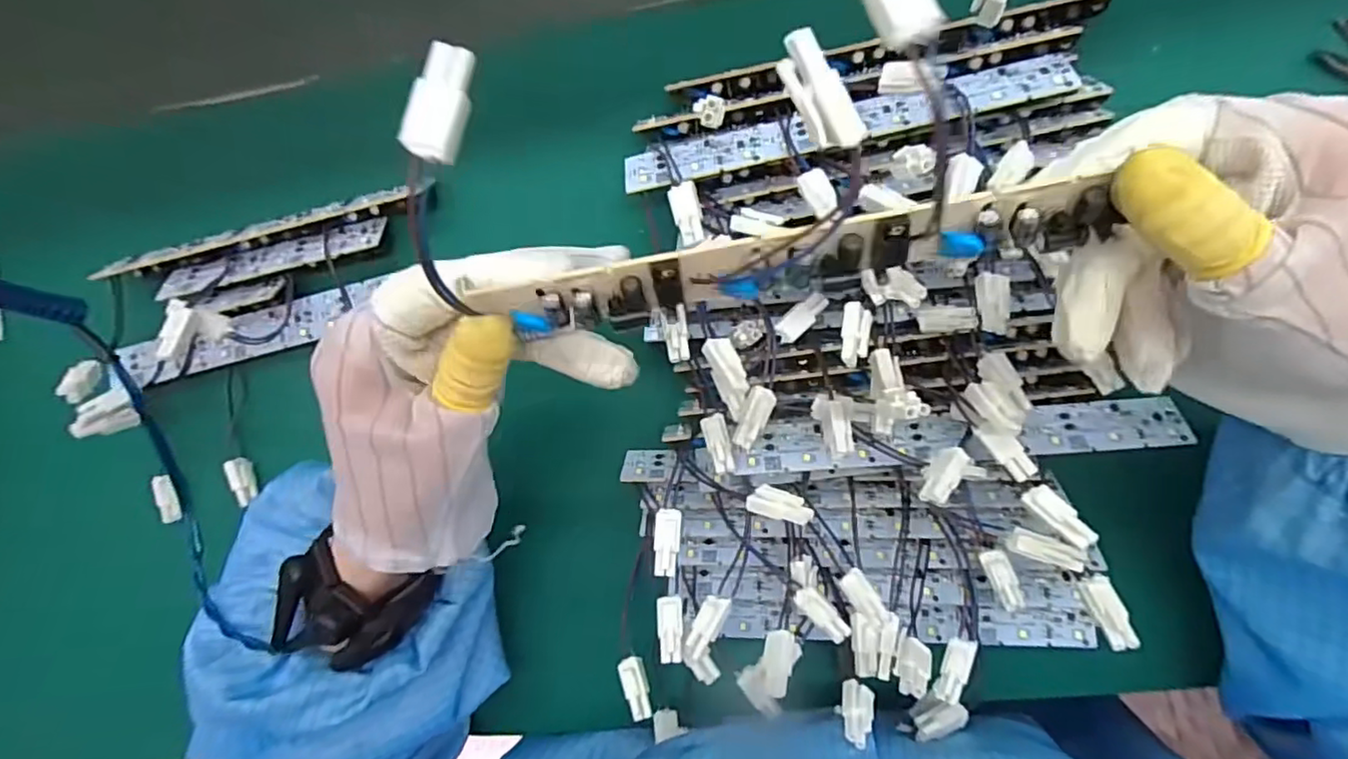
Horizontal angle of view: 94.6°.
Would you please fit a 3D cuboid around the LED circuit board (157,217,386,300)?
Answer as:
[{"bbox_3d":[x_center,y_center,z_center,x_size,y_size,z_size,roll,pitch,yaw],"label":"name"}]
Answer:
[{"bbox_3d":[-0.213,-0.064,0.329,0.124,0.010,0.020,-11,89,7],"label":"LED circuit board"}]

